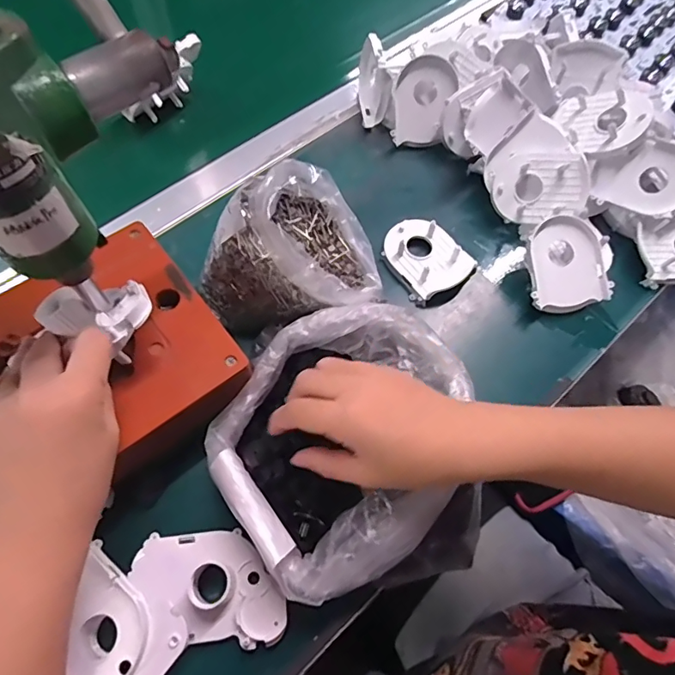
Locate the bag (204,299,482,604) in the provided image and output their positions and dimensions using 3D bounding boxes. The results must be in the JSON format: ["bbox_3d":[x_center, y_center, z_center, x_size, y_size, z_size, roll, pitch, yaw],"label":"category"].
[{"bbox_3d":[0.007,0.074,0.348,0.180,0.050,0.186,-8,66,-7],"label":"bag"}]

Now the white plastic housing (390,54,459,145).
[{"bbox_3d":[0.086,-0.235,0.487,0.057,0.078,0.014,2,25,-4],"label":"white plastic housing"}]

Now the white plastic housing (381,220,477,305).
[{"bbox_3d":[0.081,-0.076,0.452,0.063,0.020,0.079,-28,70,-16],"label":"white plastic housing"}]

